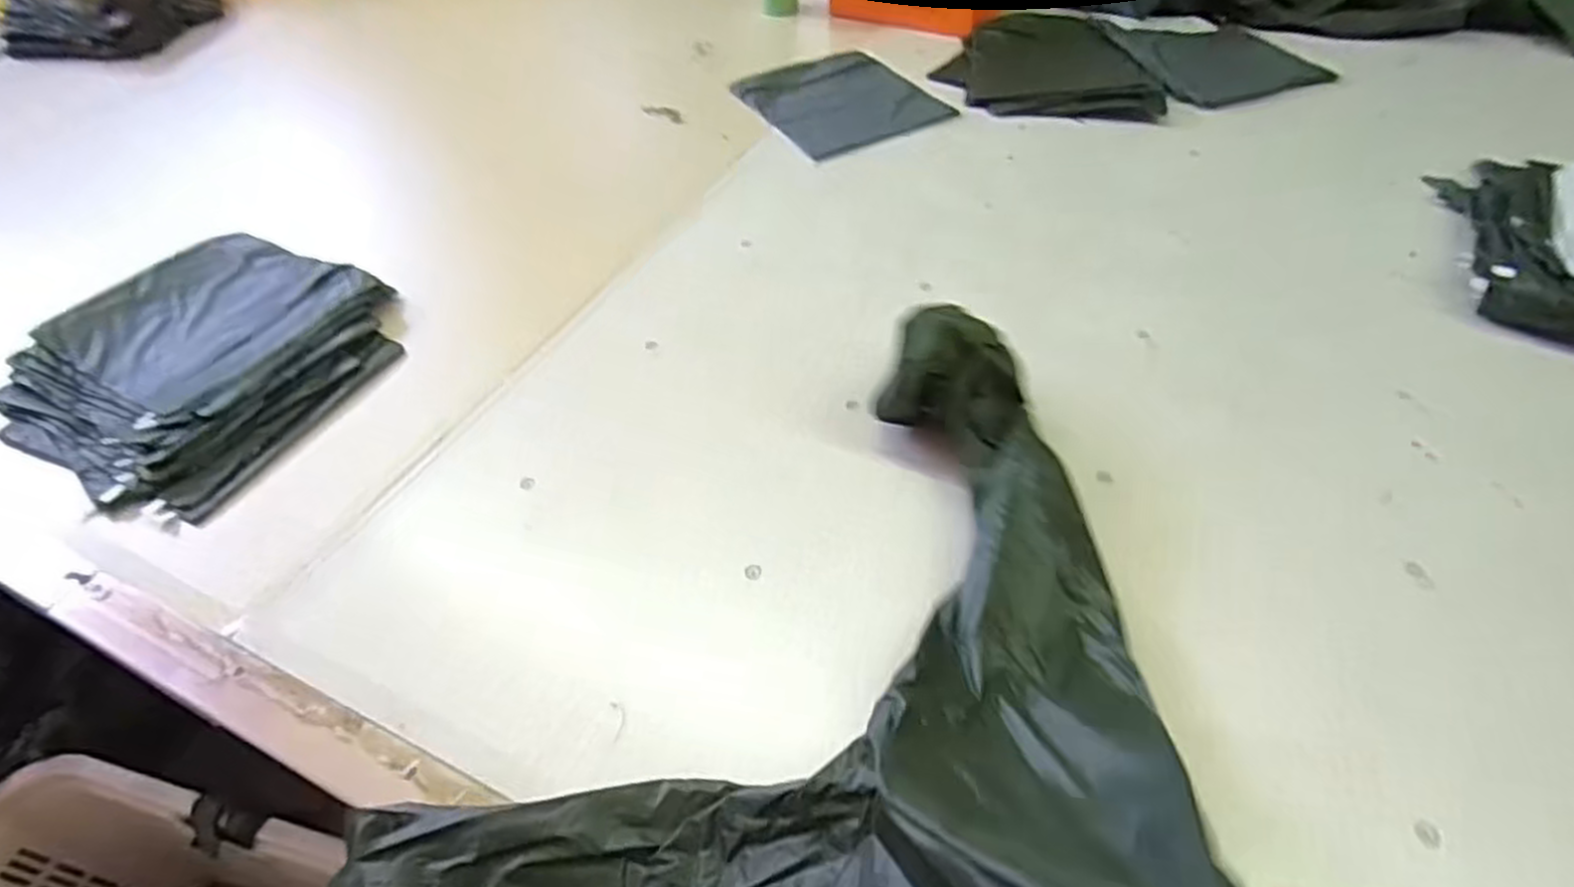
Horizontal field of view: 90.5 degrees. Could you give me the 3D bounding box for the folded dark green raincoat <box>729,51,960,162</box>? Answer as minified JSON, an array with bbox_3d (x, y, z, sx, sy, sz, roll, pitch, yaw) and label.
[{"bbox_3d":[0.082,-0.560,1.264,0.246,0.011,0.296,-26,54,-15],"label":"folded dark green raincoat"}]

